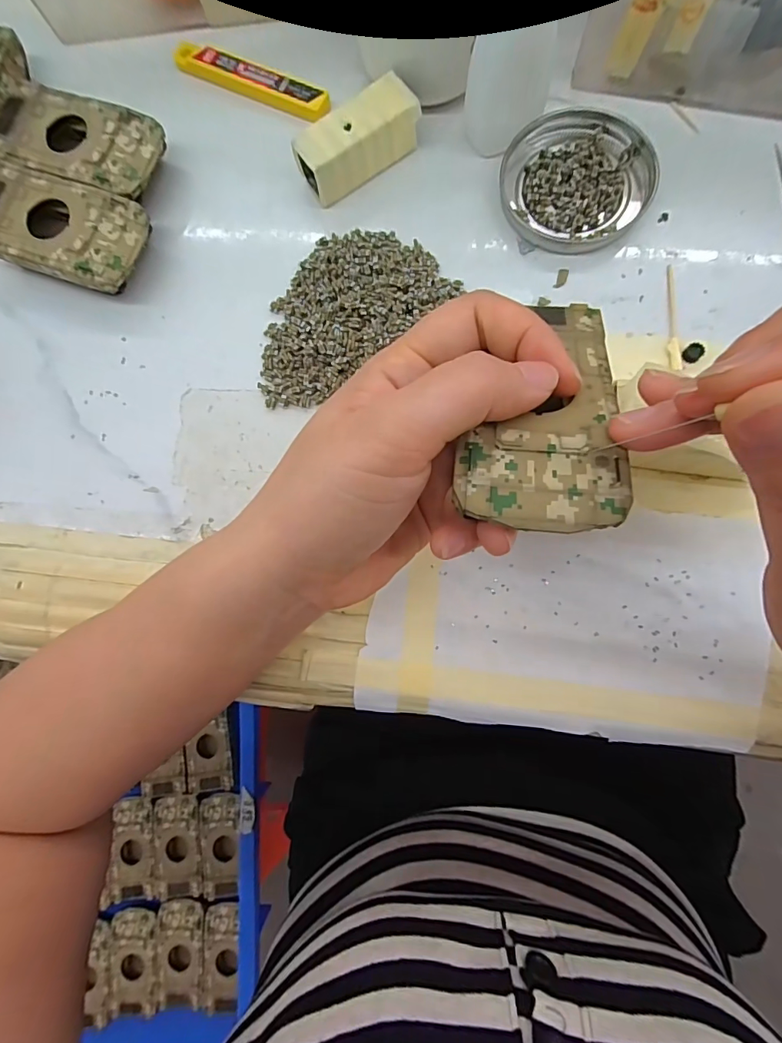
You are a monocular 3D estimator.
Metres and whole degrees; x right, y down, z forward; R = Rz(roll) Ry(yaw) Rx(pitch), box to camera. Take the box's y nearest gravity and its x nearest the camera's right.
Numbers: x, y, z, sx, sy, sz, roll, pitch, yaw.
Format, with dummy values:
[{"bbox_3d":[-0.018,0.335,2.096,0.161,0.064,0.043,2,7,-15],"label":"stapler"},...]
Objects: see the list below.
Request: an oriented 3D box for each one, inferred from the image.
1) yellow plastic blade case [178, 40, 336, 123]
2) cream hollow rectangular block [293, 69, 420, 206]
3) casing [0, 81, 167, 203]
[{"bbox_3d":[-0.084,-0.260,0.265,0.104,0.006,0.018,26,86,7],"label":"yellow plastic blade case"},{"bbox_3d":[-0.020,-0.206,0.245,0.068,0.028,0.028,-39,81,-1],"label":"cream hollow rectangular block"},{"bbox_3d":[-0.178,-0.213,0.259,0.095,0.023,0.052,19,85,7],"label":"casing"}]

